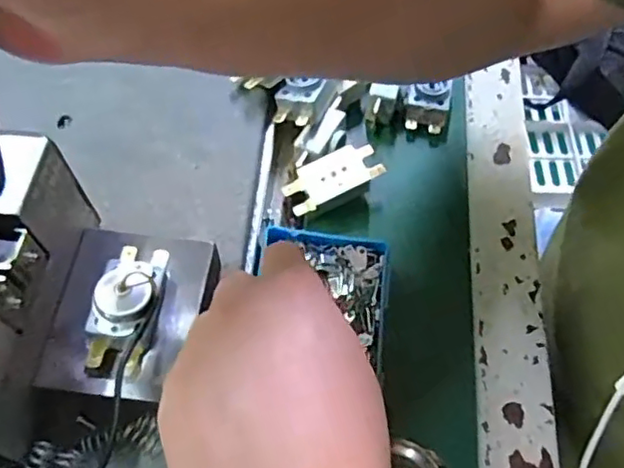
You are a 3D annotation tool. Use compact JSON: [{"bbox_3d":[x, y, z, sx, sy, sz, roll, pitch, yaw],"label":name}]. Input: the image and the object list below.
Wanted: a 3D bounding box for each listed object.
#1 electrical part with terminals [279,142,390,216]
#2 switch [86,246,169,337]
[{"bbox_3d":[0.013,-0.034,0.367,0.059,0.014,0.027,-19,63,-12],"label":"electrical part with terminals"},{"bbox_3d":[-0.082,0.024,0.277,0.027,0.019,0.046,6,61,2],"label":"switch"}]

